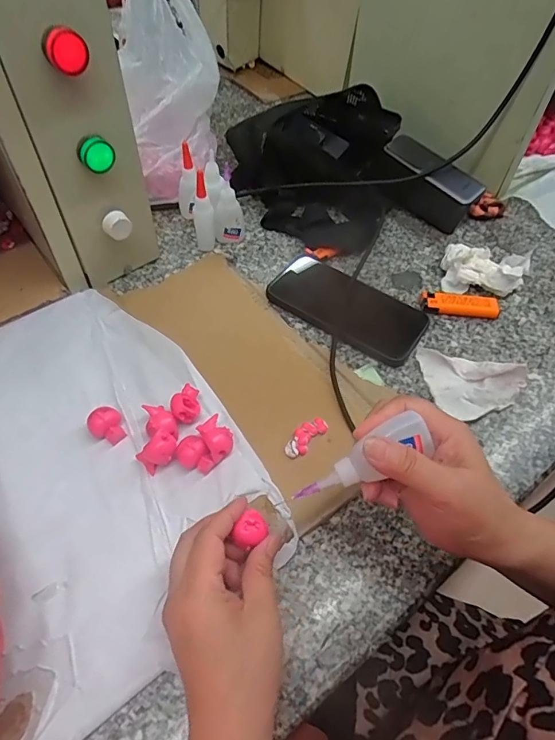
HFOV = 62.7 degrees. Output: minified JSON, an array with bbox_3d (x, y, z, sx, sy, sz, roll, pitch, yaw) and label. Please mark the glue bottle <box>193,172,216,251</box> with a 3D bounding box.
[{"bbox_3d":[-0.083,-0.177,0.509,0.022,0.079,0.019,-7,56,-10],"label":"glue bottle"}]

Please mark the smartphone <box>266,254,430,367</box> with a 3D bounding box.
[{"bbox_3d":[0.072,-0.069,0.486,0.166,0.017,0.079,31,58,16],"label":"smartphone"}]

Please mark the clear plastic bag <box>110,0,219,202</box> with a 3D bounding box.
[{"bbox_3d":[-0.138,-0.357,0.594,0.121,0.093,0.297,-3,90,-7],"label":"clear plastic bag"}]

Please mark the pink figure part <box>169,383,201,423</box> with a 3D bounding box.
[{"bbox_3d":[-0.077,0.030,0.382,0.023,0.022,0.034,2,55,-4],"label":"pink figure part"}]

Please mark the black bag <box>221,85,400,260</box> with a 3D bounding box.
[{"bbox_3d":[0.049,-0.273,0.584,0.203,0.080,0.230,15,55,6],"label":"black bag"}]

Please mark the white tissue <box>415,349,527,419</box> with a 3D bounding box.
[{"bbox_3d":[0.183,0.000,0.428,0.074,0.032,0.078,-13,57,-14],"label":"white tissue"}]

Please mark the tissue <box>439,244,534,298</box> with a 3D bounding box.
[{"bbox_3d":[0.238,-0.112,0.513,0.096,0.031,0.057,8,55,1],"label":"tissue"}]

